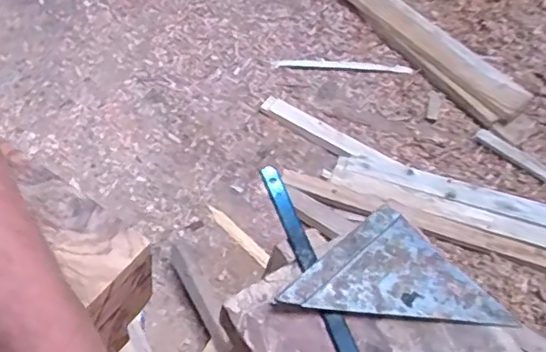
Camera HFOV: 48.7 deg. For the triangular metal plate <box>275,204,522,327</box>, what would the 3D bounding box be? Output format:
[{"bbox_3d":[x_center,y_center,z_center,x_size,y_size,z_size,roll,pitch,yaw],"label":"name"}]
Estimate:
[{"bbox_3d":[0.114,0.081,0.567,0.207,0.008,0.107,8,54,-11],"label":"triangular metal plate"}]

